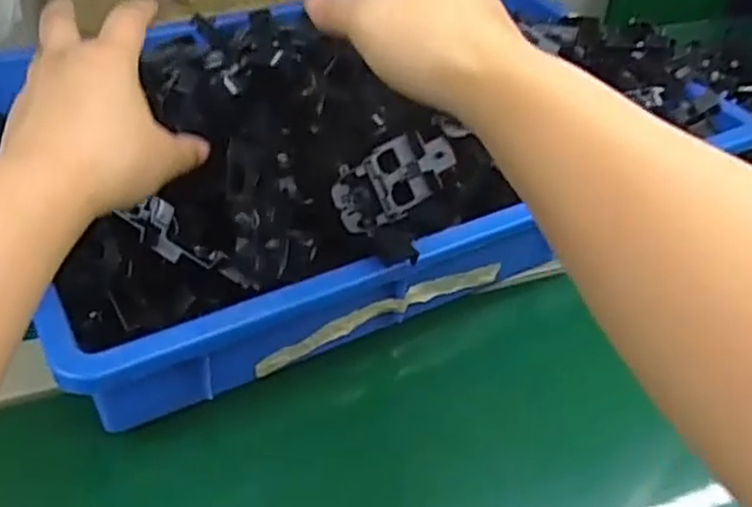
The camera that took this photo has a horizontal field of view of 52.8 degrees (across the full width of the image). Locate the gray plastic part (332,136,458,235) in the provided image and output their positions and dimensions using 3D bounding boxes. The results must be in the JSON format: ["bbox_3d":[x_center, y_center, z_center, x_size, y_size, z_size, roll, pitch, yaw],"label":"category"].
[{"bbox_3d":[0.010,-0.044,0.474,0.021,0.046,0.086,-17,17,48],"label":"gray plastic part"}]

